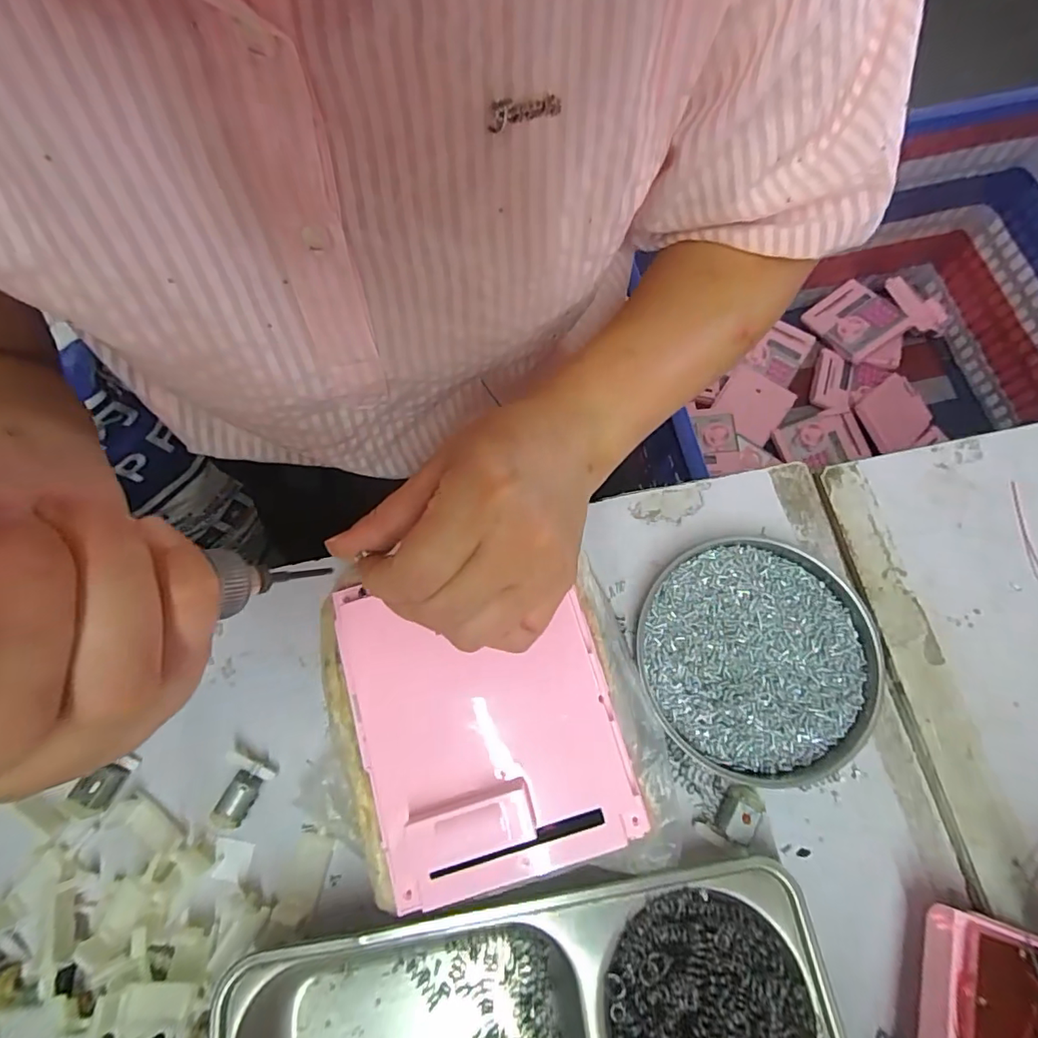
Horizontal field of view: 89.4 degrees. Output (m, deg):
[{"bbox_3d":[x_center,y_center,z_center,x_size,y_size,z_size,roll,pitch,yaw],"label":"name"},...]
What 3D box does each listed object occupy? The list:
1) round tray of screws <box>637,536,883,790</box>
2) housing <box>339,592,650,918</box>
[{"bbox_3d":[0.139,0.079,0.309,0.132,0.016,0.133,0,72,0],"label":"round tray of screws"},{"bbox_3d":[-0.022,0.100,0.269,0.126,0.015,0.153,-16,73,-5],"label":"housing"}]

